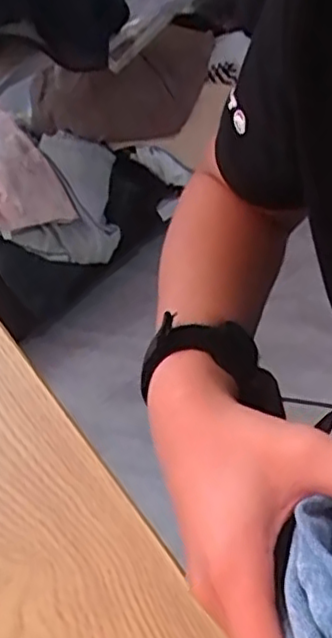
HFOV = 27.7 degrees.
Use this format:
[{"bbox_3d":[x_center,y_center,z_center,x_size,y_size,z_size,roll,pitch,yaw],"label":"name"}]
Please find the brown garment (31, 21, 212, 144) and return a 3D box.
[{"bbox_3d":[-0.074,-0.465,1.375,0.384,0.123,0.197,-19,54,-5],"label":"brown garment"}]

